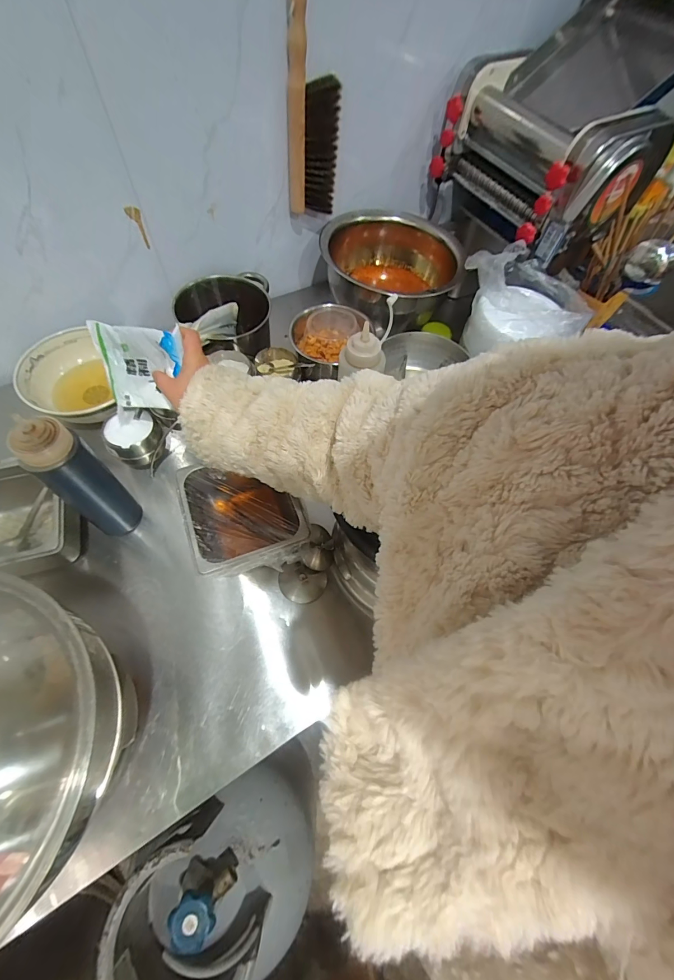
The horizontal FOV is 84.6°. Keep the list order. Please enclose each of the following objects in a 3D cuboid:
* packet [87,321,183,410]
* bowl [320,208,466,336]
[{"bbox_3d":[-0.265,-0.164,0.503,0.147,0.111,0.017,12,35,21],"label":"packet"},{"bbox_3d":[0.119,-0.467,0.801,0.263,0.137,0.286,2,62,-3],"label":"bowl"}]

